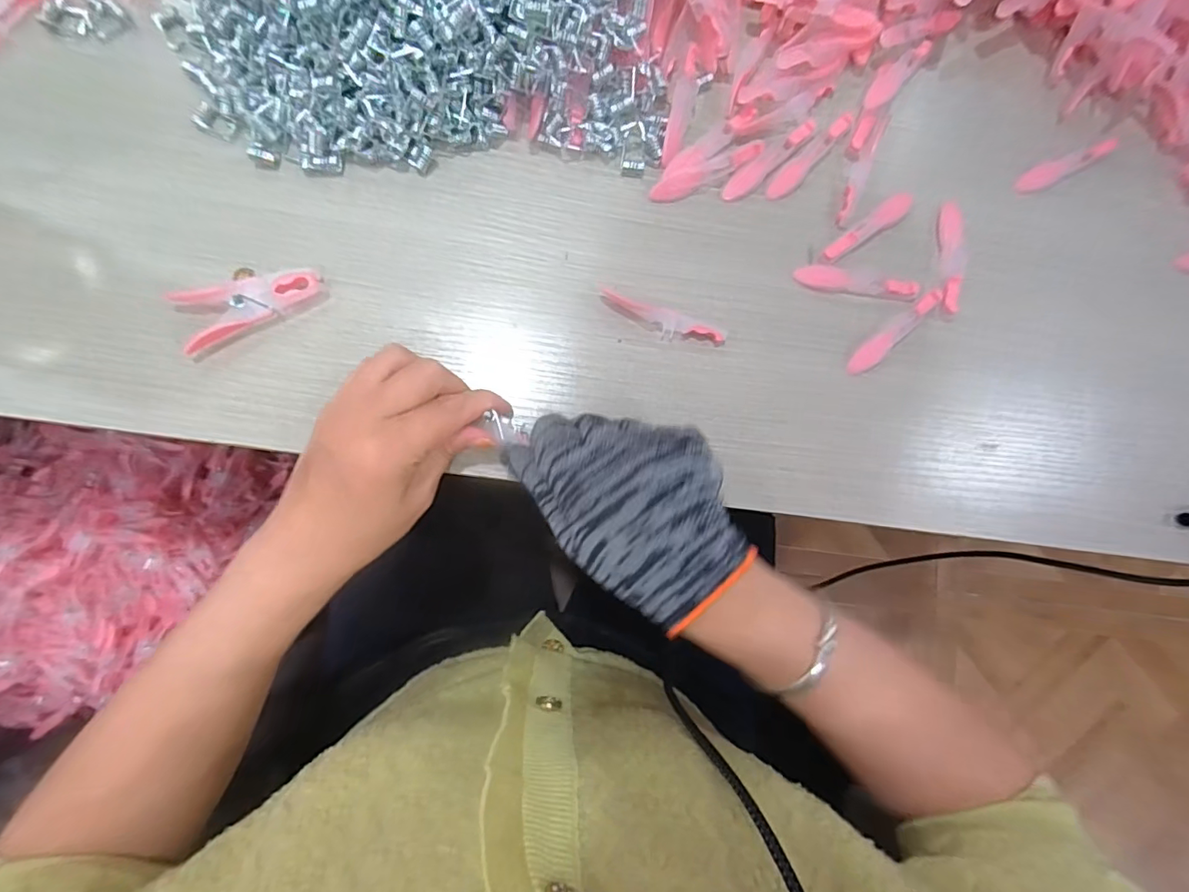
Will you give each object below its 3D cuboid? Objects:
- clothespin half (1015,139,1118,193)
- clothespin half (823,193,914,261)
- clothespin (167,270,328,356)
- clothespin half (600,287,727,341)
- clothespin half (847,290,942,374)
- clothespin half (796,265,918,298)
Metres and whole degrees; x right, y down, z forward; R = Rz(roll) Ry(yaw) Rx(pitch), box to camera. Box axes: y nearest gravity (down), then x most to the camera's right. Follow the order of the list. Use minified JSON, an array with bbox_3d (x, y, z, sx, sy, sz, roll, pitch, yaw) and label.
[{"bbox_3d":[0.308,-0.185,0.347,0.069,0.010,0.015,-29,91,-7],"label":"clothespin half"},{"bbox_3d":[0.175,-0.141,0.339,0.073,0.005,0.014,-36,92,-6],"label":"clothespin half"},{"bbox_3d":[-0.191,-0.079,0.298,0.076,0.015,0.031,-21,90,-7],"label":"clothespin"},{"bbox_3d":[0.040,-0.075,0.320,0.079,0.009,0.017,21,86,-5],"label":"clothespin half"},{"bbox_3d":[0.190,-0.071,0.332,0.076,0.008,0.015,-38,92,-6],"label":"clothespin half"},{"bbox_3d":[0.165,-0.103,0.333,0.076,0.007,0.016,8,87,-6],"label":"clothespin half"}]

